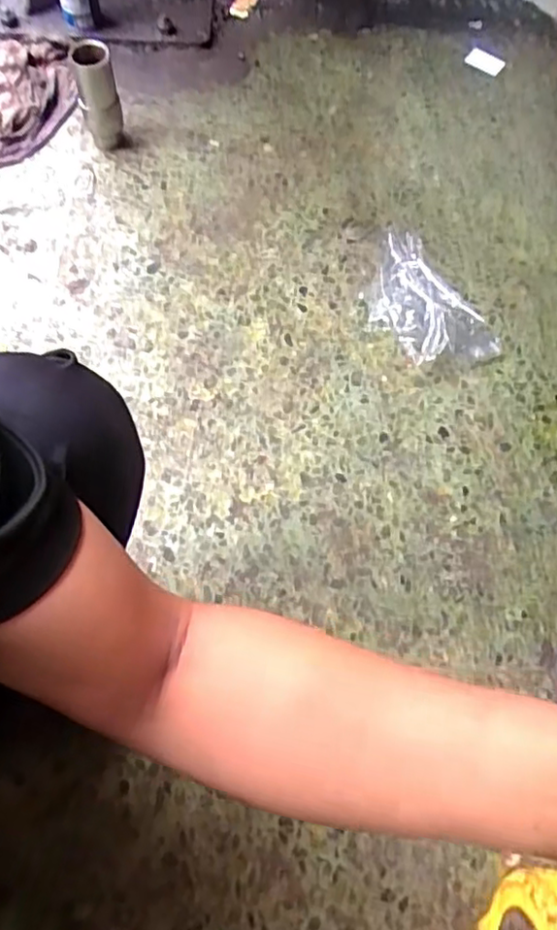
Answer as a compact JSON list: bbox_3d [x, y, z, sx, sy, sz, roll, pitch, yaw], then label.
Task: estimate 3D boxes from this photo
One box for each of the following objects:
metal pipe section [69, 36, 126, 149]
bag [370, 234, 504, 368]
[{"bbox_3d":[-0.270,-0.557,0.978,0.059,0.154,0.044,-13,60,-12],"label":"metal pipe section"},{"bbox_3d":[0.201,-0.228,0.927,0.143,0.051,0.227,-31,65,-21],"label":"bag"}]

